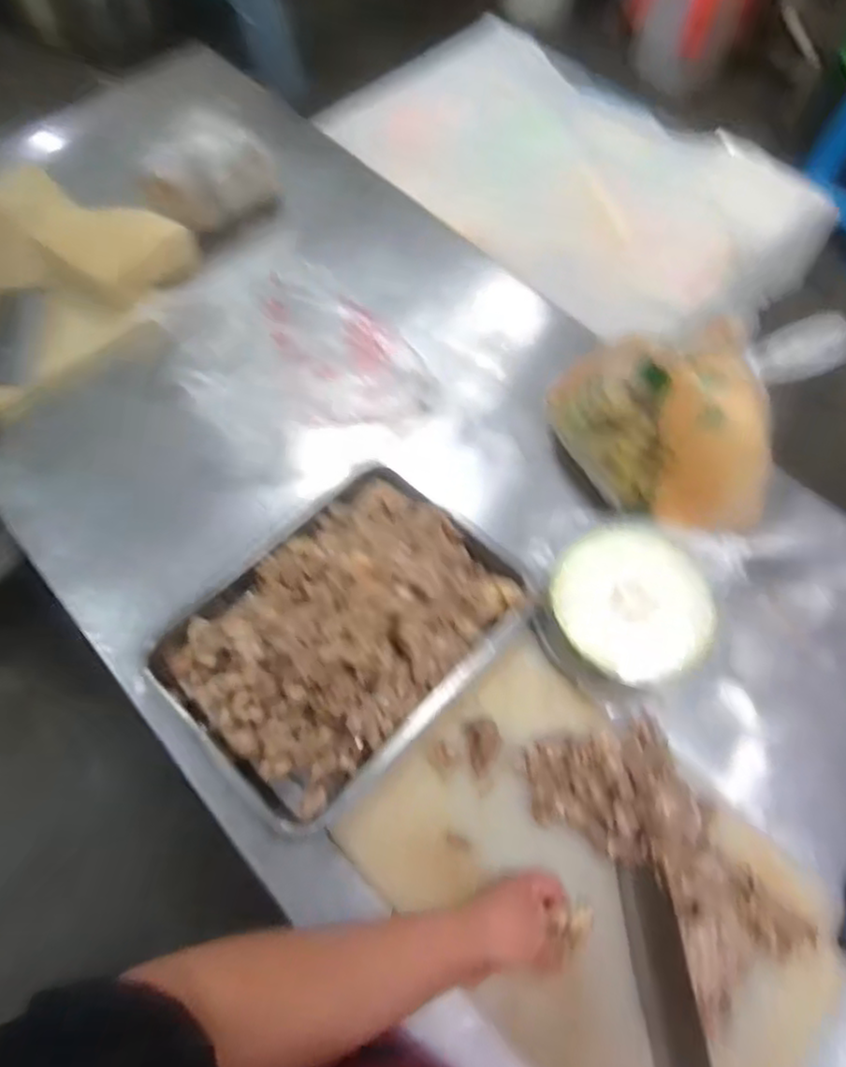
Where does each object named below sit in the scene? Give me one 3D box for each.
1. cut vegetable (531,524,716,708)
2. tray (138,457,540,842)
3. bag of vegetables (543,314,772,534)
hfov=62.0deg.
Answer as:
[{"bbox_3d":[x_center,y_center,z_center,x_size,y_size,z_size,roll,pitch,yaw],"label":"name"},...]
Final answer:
[{"bbox_3d":[0.219,0.087,0.756,0.169,0.060,0.167,0,63,0],"label":"cut vegetable"},{"bbox_3d":[-0.092,0.101,0.790,0.282,0.097,0.379,40,69,18],"label":"tray"},{"bbox_3d":[0.279,-0.143,0.818,0.225,0.156,0.255,0,63,0],"label":"bag of vegetables"}]

